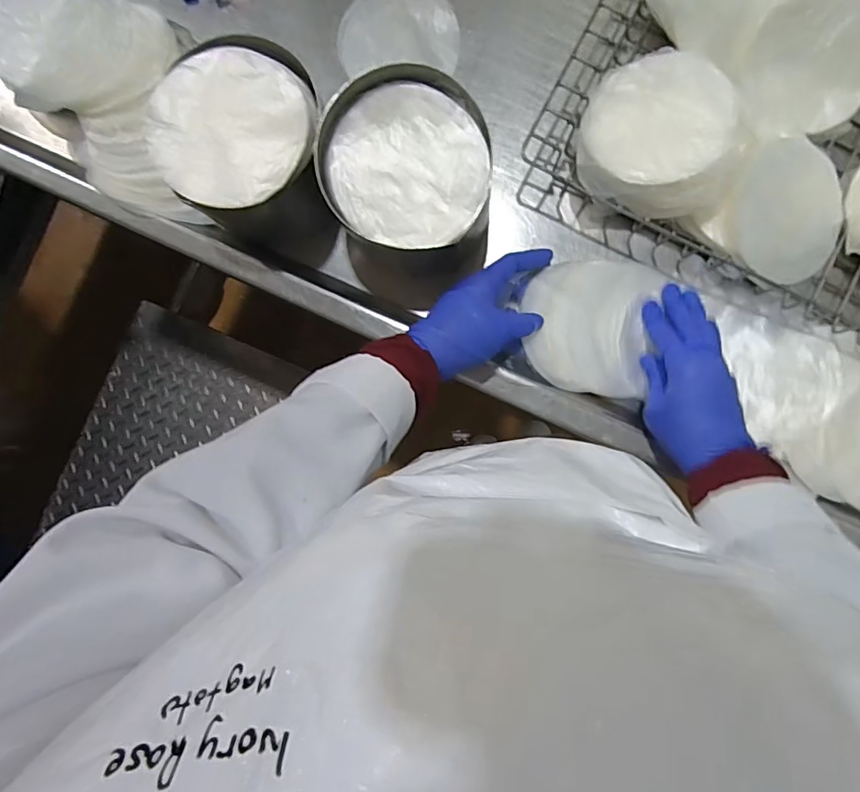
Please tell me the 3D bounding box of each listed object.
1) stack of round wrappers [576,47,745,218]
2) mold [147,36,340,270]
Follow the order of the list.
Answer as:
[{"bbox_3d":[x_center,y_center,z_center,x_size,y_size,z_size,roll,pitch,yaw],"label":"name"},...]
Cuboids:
[{"bbox_3d":[0.204,-0.234,0.471,0.135,0.064,0.143,11,87,3],"label":"stack of round wrappers"},{"bbox_3d":[-0.153,-0.201,0.462,0.132,0.106,0.162,-11,86,1],"label":"mold"}]

